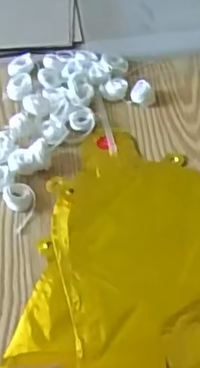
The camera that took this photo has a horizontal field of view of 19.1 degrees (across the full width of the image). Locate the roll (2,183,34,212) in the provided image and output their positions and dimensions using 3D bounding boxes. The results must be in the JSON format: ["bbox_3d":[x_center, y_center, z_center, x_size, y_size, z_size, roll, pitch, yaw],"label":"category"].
[{"bbox_3d":[-0.058,0.010,0.426,0.020,0.012,0.020,-2,49,2],"label":"roll"}]

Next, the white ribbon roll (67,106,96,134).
[{"bbox_3d":[-0.015,-0.050,0.473,0.022,0.008,0.023,-2,49,2],"label":"white ribbon roll"}]

